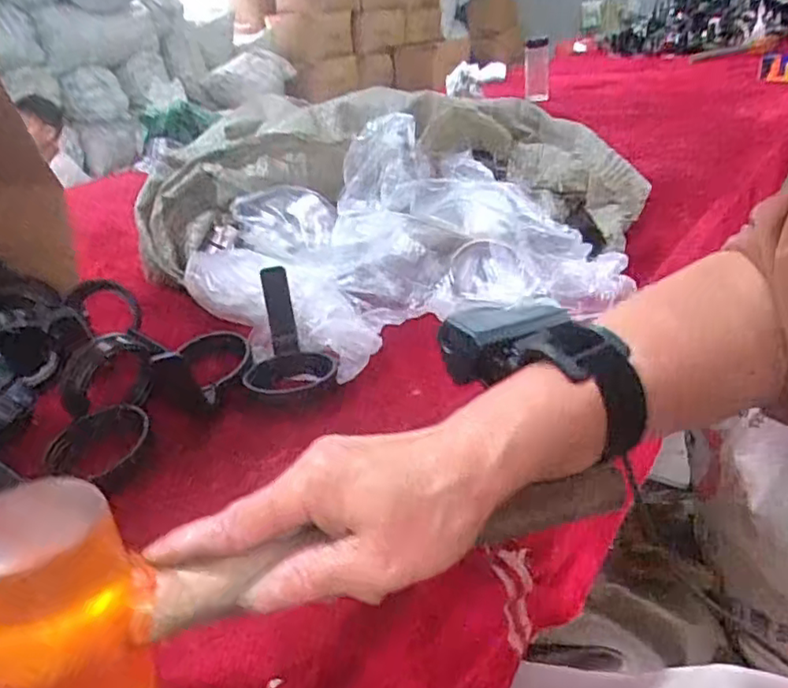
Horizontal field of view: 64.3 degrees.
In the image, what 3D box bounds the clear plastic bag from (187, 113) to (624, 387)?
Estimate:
[{"bbox_3d":[-0.010,-0.104,0.606,0.366,0.143,0.292,-13,28,-10],"label":"clear plastic bag"}]

